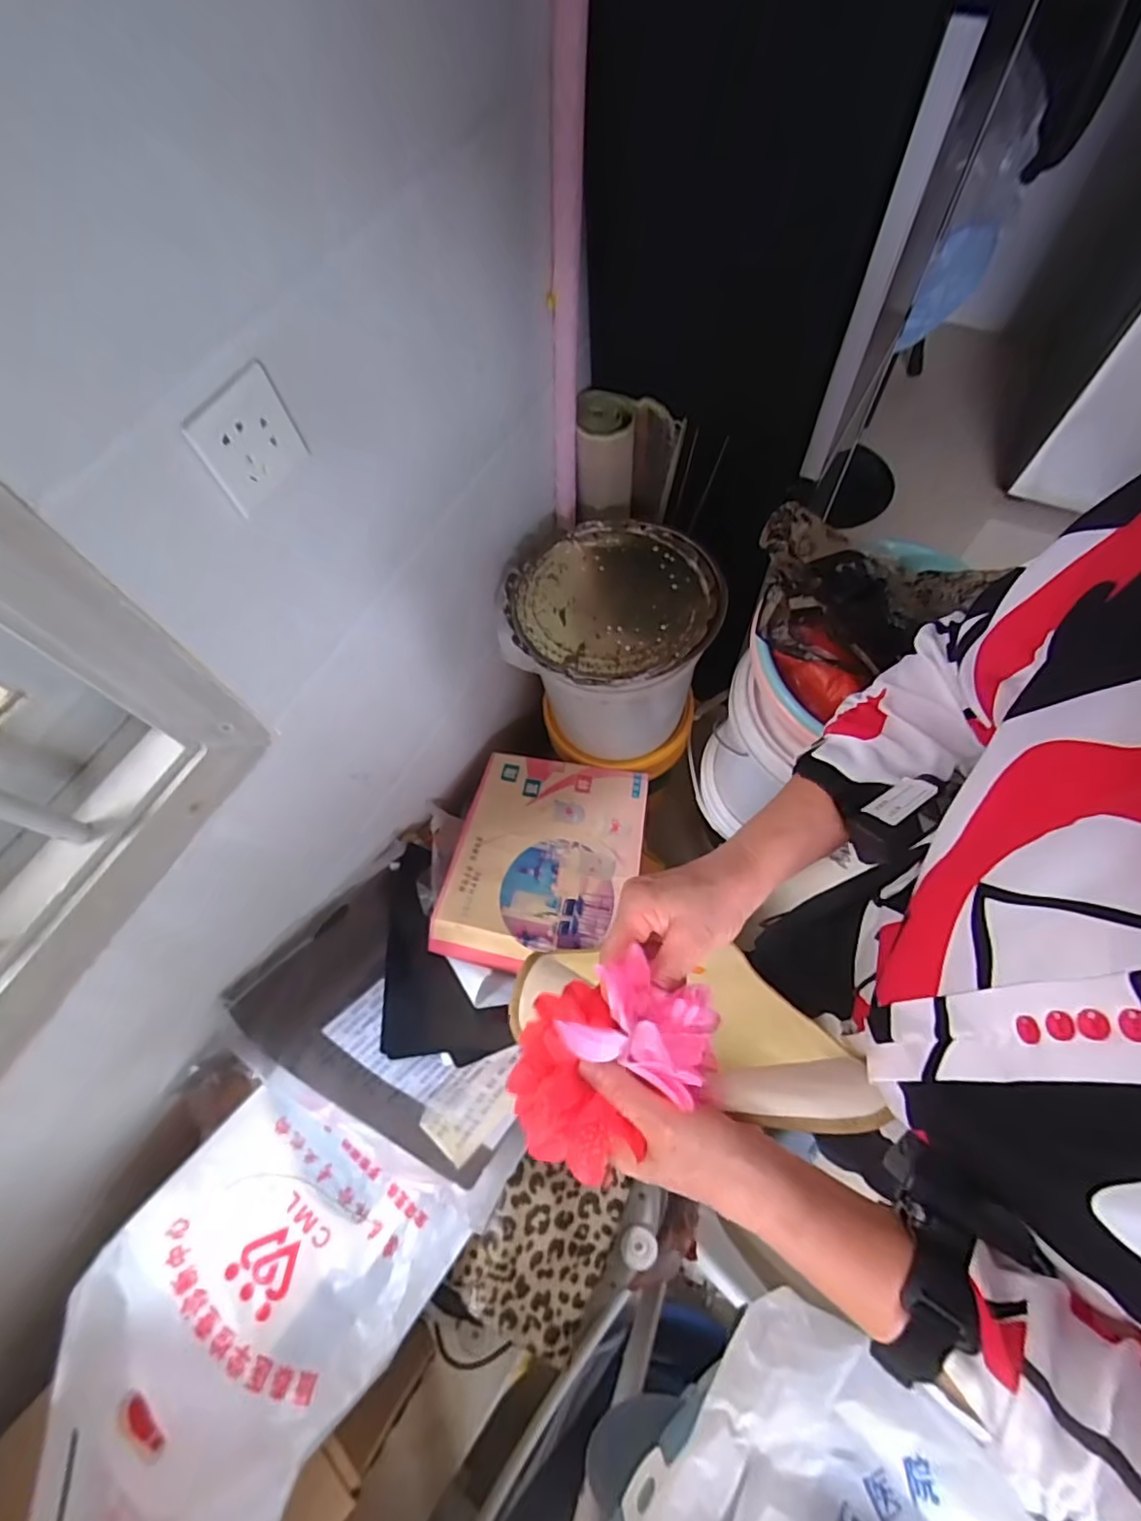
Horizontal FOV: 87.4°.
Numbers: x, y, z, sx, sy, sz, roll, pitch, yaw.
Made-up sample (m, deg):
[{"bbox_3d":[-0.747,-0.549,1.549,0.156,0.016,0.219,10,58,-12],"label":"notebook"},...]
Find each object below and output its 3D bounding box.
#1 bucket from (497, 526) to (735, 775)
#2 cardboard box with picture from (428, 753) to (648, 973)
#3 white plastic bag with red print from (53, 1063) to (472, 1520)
[{"bbox_3d":[0.074,-0.170,1.075,0.314,0.405,0.295,-1,66,3],"label":"bucket"},{"bbox_3d":[-0.037,0.162,1.037,0.303,0.067,0.391,11,45,2],"label":"cardboard box with picture"},{"bbox_3d":[-0.336,0.564,0.661,0.313,0.090,0.372,33,72,17],"label":"white plastic bag with red print"}]

